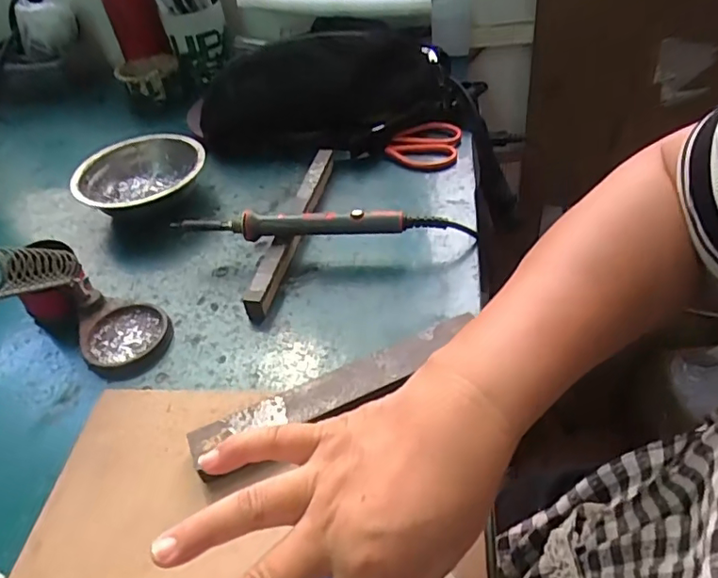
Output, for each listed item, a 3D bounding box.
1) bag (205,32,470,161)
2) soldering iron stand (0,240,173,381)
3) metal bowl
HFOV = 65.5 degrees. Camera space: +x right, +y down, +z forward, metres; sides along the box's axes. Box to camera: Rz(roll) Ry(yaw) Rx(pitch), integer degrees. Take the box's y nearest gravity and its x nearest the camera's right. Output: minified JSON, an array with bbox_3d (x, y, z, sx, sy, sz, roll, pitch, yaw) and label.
[{"bbox_3d":[-0.026,-0.203,0.584,0.289,0.099,0.109,-13,45,-7],"label":"bag"},{"bbox_3d":[-0.217,0.002,0.420,0.133,0.090,0.090,31,55,32],"label":"soldering iron stand"},{"bbox_3d":[-0.218,-0.109,0.570,0.129,0.043,0.129,-3,44,3],"label":"metal bowl"}]

